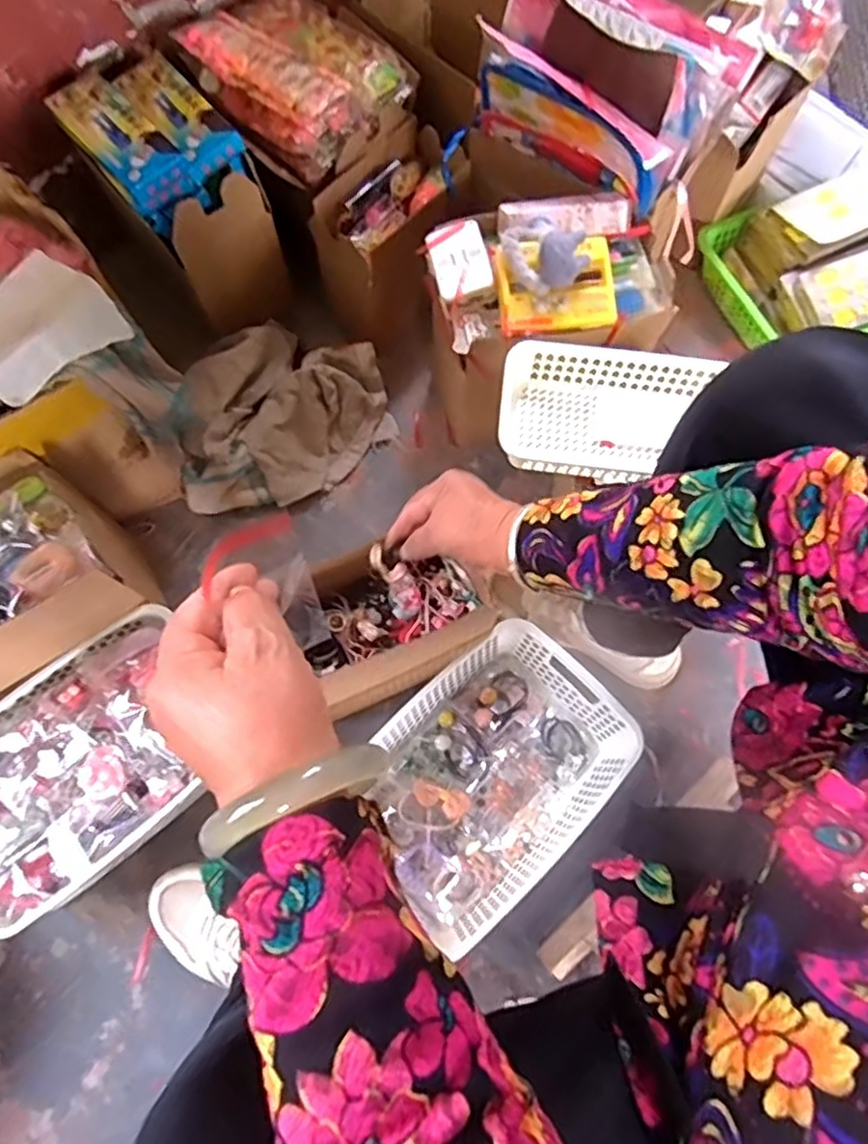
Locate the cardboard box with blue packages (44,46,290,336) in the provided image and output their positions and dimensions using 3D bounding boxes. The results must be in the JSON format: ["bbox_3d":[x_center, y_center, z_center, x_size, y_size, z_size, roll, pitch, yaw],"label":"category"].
[{"bbox_3d":[-0.309,-0.456,0.834,0.145,0.202,0.220,-41,74,-15],"label":"cardboard box with blue packages"}]

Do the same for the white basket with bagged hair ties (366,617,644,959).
[{"bbox_3d":[0.057,0.209,0.694,0.189,0.093,0.269,42,73,14],"label":"white basket with bagged hair ties"}]

